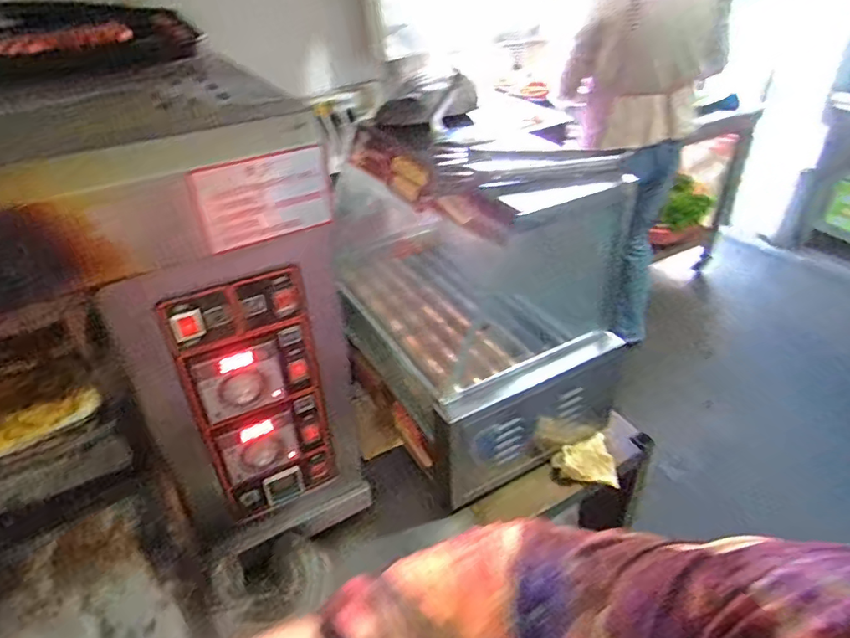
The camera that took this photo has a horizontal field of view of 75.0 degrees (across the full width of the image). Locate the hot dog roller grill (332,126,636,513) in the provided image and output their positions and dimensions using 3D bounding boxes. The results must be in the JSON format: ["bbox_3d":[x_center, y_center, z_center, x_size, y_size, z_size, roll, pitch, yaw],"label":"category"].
[{"bbox_3d":[0.007,-0.102,1.074,0.350,0.489,0.704,-18,34,-17],"label":"hot dog roller grill"}]

